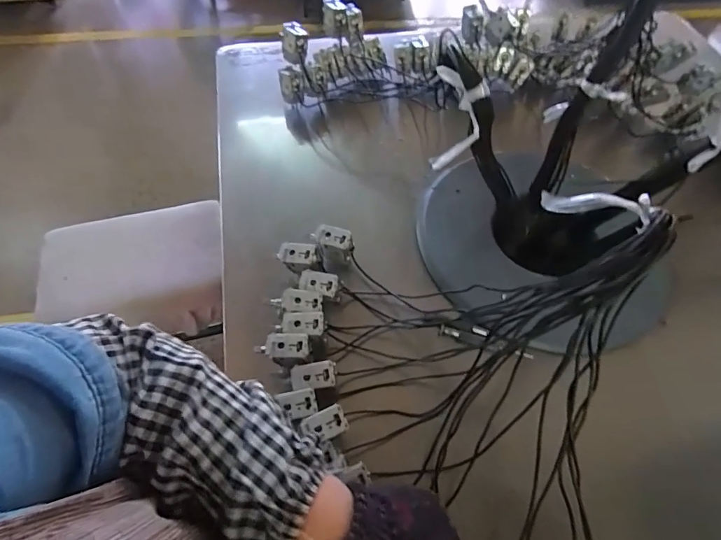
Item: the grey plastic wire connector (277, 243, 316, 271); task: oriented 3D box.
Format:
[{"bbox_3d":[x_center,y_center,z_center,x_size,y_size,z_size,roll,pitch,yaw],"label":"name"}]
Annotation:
[{"bbox_3d":[-0.067,-0.014,0.473,0.039,0.018,0.028,2,84,10],"label":"grey plastic wire connector"}]

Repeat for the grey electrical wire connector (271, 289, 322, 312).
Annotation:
[{"bbox_3d":[-0.063,0.032,0.433,0.048,0.015,0.022,-6,57,-7],"label":"grey electrical wire connector"}]

